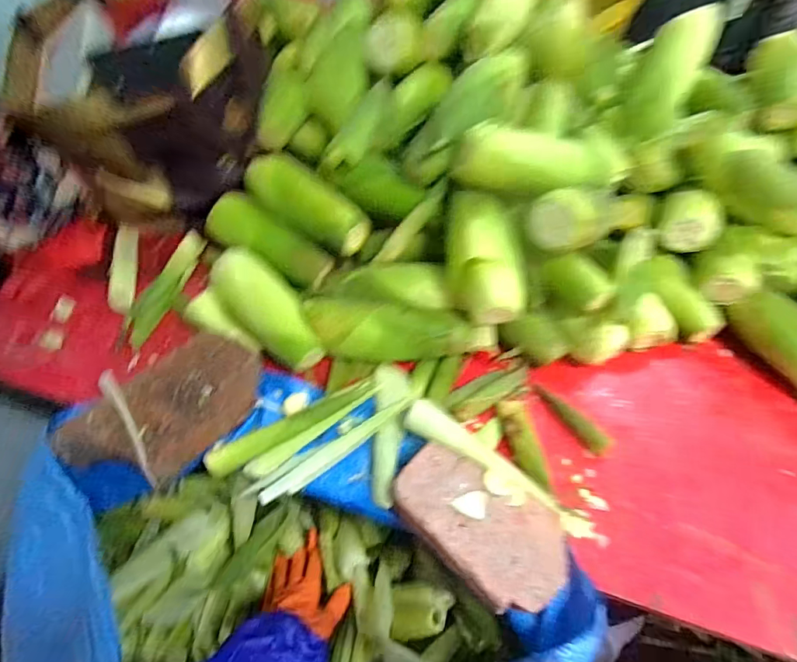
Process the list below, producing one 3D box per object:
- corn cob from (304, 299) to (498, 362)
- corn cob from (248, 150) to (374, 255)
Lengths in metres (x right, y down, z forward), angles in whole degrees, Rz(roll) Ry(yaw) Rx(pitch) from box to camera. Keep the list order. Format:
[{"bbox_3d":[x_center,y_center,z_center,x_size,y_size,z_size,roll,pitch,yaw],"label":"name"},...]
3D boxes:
[{"bbox_3d":[0.004,0.005,0.577,0.242,0.062,0.068,6,57,0],"label":"corn cob"},{"bbox_3d":[-0.124,-0.177,0.599,0.187,0.066,0.072,34,61,17],"label":"corn cob"}]

